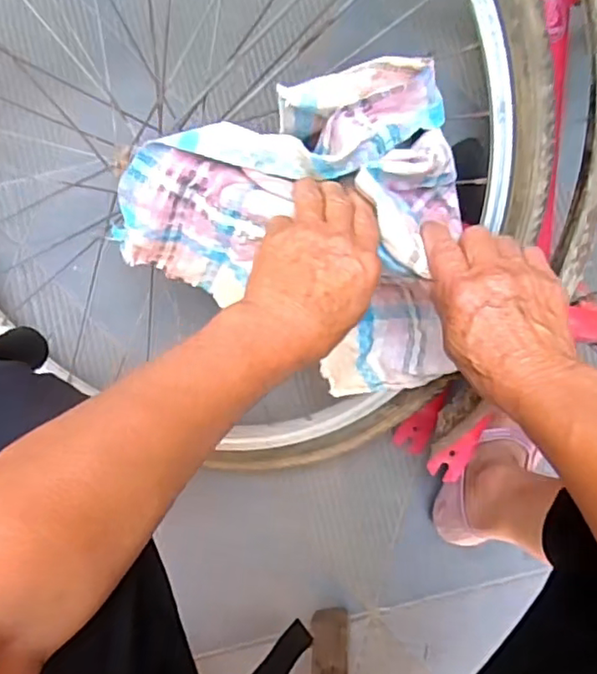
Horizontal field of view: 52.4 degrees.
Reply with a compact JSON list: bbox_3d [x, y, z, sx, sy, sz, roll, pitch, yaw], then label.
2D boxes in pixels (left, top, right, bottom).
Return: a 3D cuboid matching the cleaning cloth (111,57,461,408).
[{"bbox_3d":[-0.016,-0.048,0.486,0.286,0.081,0.270,-7,115,18],"label":"cleaning cloth"}]

